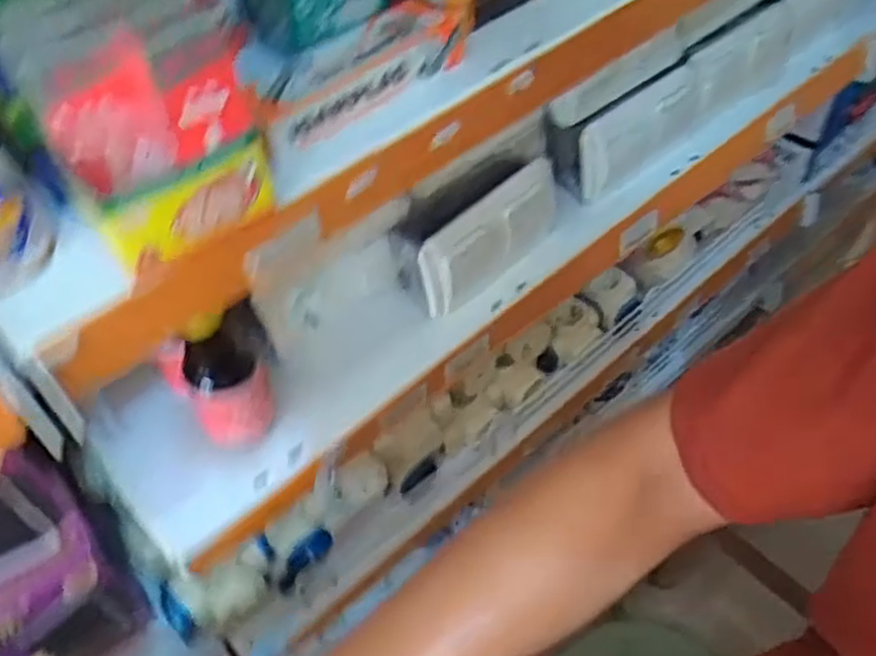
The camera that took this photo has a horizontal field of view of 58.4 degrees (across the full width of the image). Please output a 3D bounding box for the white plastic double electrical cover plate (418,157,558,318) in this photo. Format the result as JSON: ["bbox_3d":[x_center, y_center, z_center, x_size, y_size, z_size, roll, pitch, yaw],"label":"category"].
[{"bbox_3d":[0.045,-0.079,0.663,0.021,0.080,0.160,33,59,27],"label":"white plastic double electrical cover plate"}]

